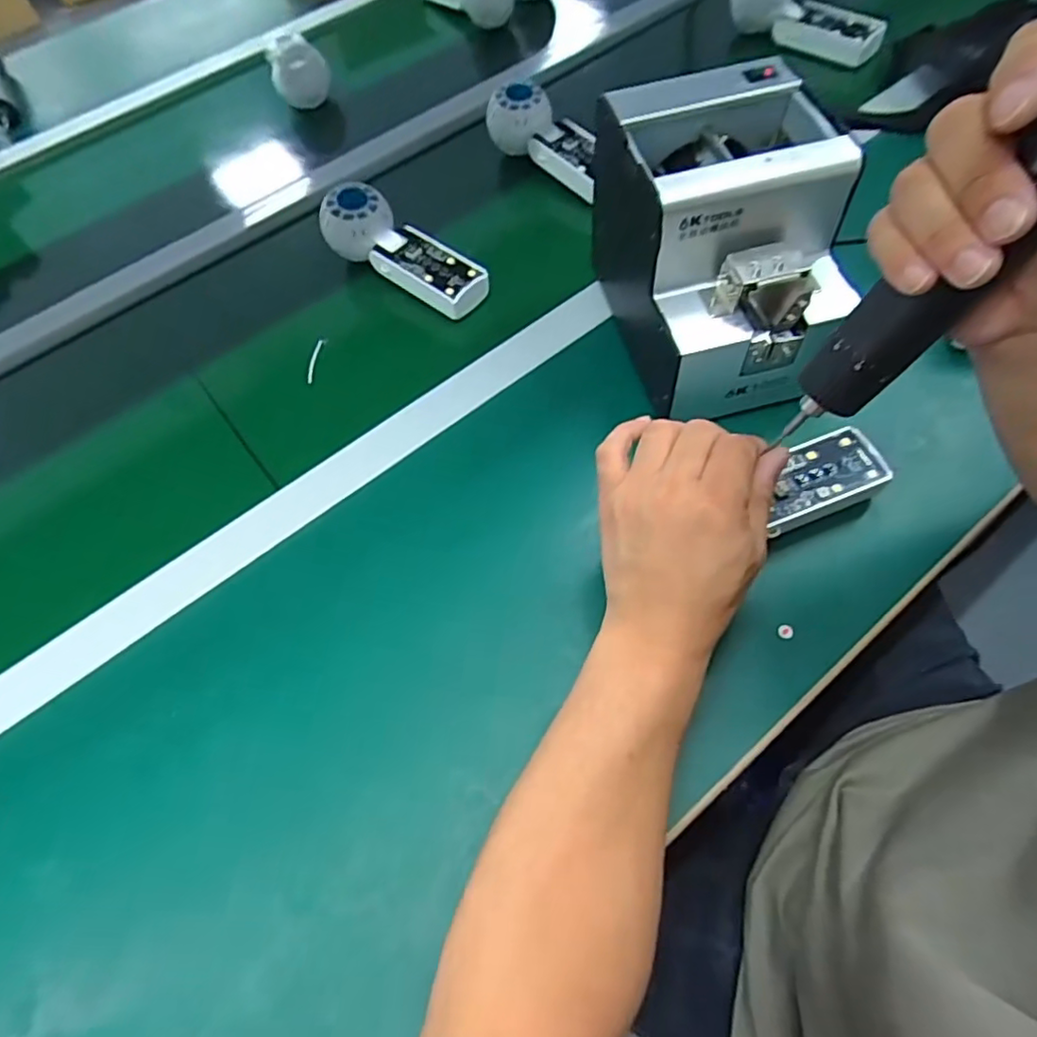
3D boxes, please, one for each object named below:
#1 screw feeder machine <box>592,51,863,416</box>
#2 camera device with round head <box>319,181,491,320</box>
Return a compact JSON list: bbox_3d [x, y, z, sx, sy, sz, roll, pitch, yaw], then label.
[{"bbox_3d":[0.142,-0.189,0.446,0.133,0.149,0.181,-11,60,-4],"label":"screw feeder machine"},{"bbox_3d":[-0.101,-0.239,0.573,0.169,0.047,0.062,34,66,7],"label":"camera device with round head"}]

